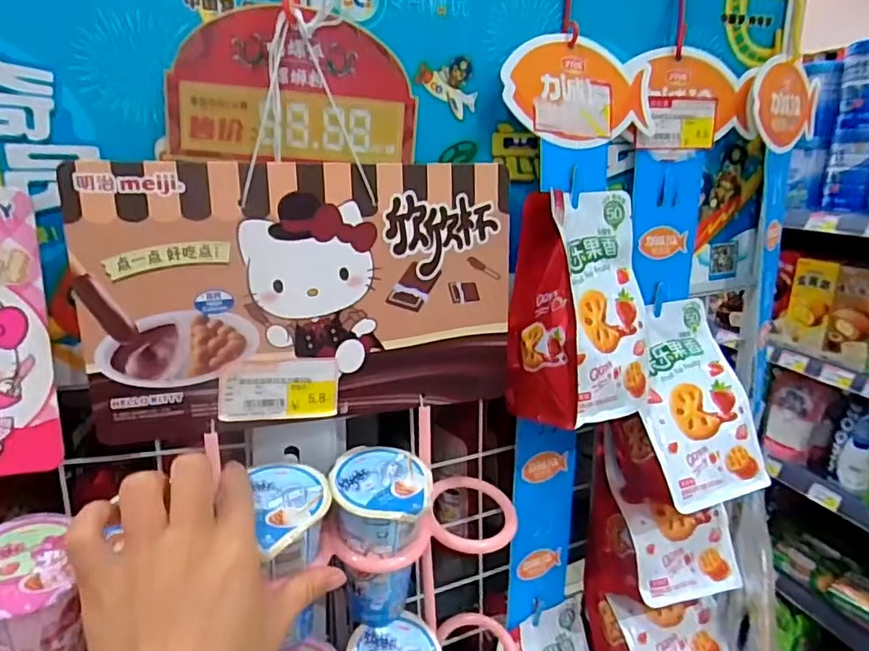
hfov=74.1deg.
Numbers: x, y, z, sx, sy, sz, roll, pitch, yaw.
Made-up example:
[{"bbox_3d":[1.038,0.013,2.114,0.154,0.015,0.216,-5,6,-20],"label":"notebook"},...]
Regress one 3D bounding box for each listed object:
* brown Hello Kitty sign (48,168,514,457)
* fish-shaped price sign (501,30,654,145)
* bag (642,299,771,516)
[{"bbox_3d":[-0.071,-0.017,0.344,0.245,0.151,0.010,-5,17,-18],"label":"brown Hello Kitty sign"},{"bbox_3d":[0.100,-0.162,0.393,0.126,0.070,0.004,-17,11,-26],"label":"fish-shaped price sign"},{"bbox_3d":[0.198,0.056,0.446,0.091,0.154,0.017,-8,-20,-17],"label":"bag"}]

